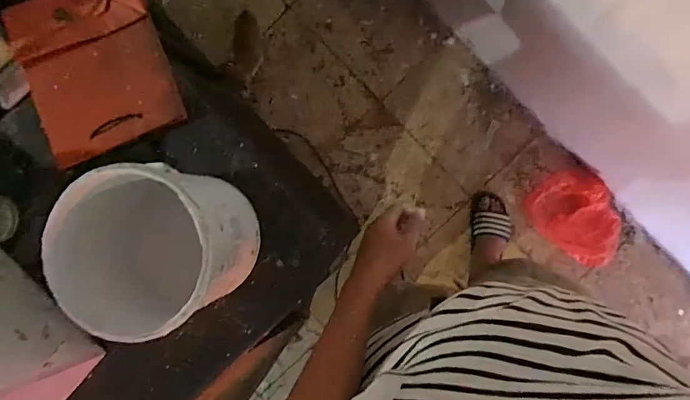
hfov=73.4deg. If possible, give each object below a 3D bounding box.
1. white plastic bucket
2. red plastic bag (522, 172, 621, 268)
[{"bbox_3d":[-0.223,0.063,0.566,0.189,0.181,0.183,0,86,5],"label":"white plastic bucket"},{"bbox_3d":[0.687,0.060,1.363,0.209,0.059,0.285,-32,84,2],"label":"red plastic bag"}]

